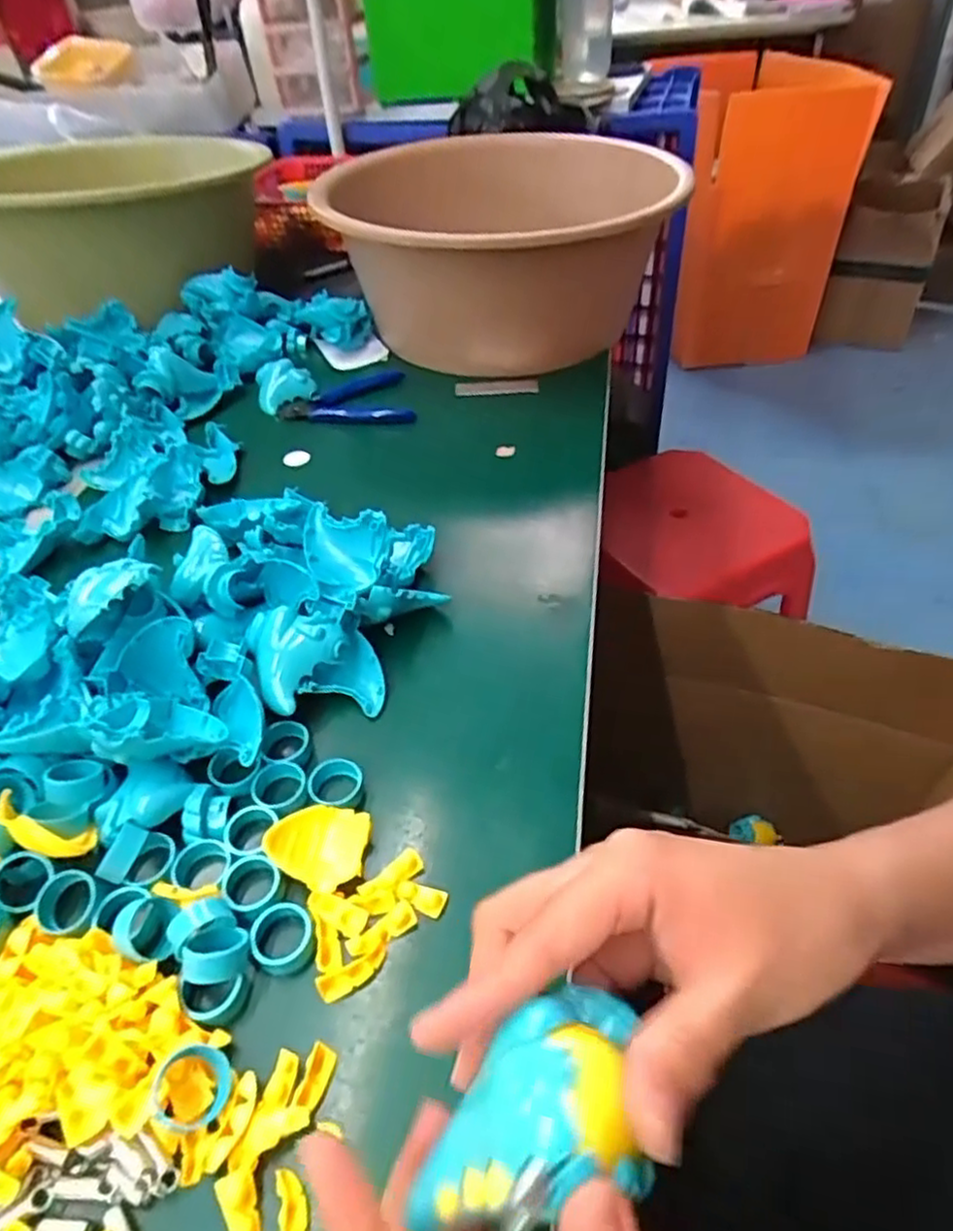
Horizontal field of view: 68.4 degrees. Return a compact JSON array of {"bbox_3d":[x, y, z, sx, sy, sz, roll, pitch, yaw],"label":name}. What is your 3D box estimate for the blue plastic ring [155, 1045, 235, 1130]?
[{"bbox_3d":[-0.102,0.169,0.252,0.025,0.009,0.025,7,62,-14],"label":"blue plastic ring"}]

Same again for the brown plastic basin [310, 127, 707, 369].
[{"bbox_3d":[0.035,-0.375,0.702,0.347,0.131,0.374,-6,45,0],"label":"brown plastic basin"}]

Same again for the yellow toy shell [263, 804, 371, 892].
[{"bbox_3d":[-0.073,0.104,0.317,0.044,0.008,0.038,1,45,7],"label":"yellow toy shell"}]

